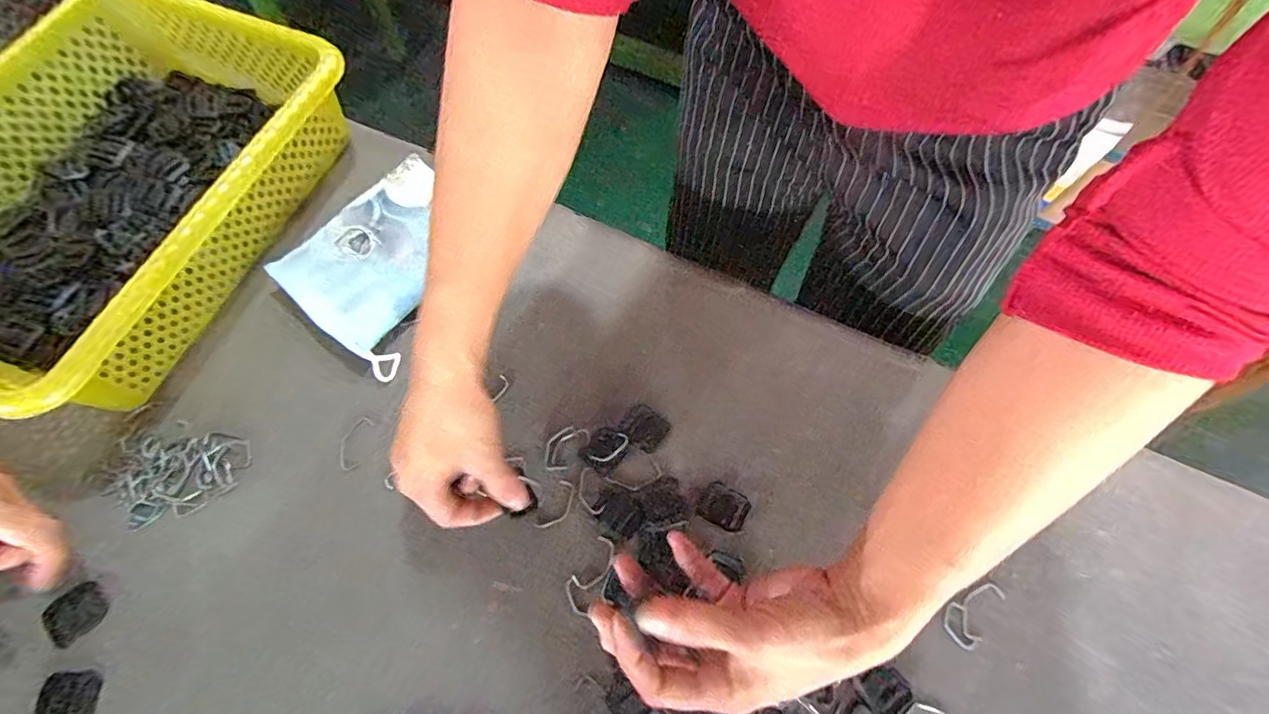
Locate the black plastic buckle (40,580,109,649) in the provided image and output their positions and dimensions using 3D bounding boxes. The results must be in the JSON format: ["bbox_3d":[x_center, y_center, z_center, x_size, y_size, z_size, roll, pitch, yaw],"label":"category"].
[{"bbox_3d":[-0.377,0.173,0.367,0.034,0.005,0.029,-40,74,-17],"label":"black plastic buckle"}]

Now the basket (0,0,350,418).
[{"bbox_3d":[-0.420,-0.135,0.448,0.245,0.093,0.347,20,68,6],"label":"basket"}]

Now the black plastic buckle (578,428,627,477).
[{"bbox_3d":[-0.023,0.071,0.415,0.029,0.006,0.034,36,70,12],"label":"black plastic buckle"}]

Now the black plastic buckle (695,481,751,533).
[{"bbox_3d":[0.066,0.111,0.404,0.034,0.004,0.029,30,69,10],"label":"black plastic buckle"}]

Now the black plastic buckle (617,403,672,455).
[{"bbox_3d":[0.008,0.055,0.425,0.035,0.004,0.032,33,70,11],"label":"black plastic buckle"}]

